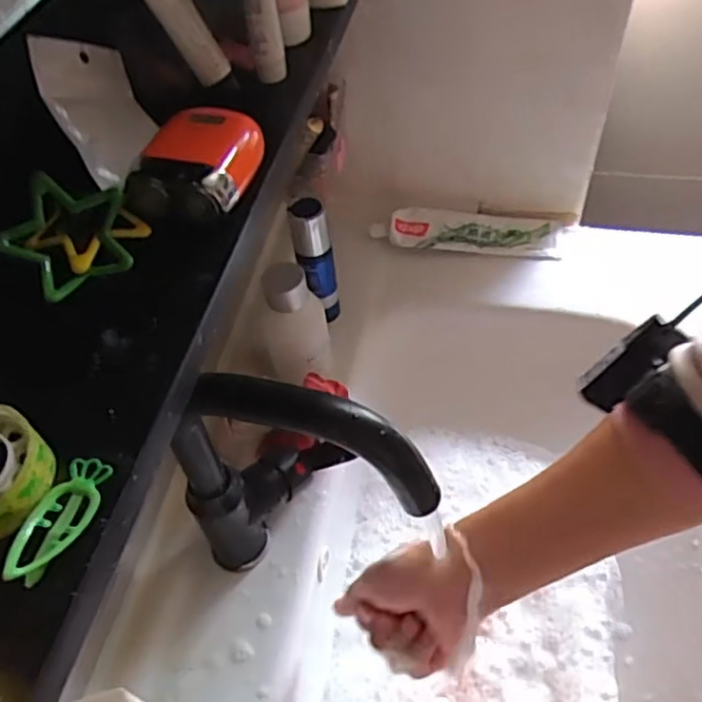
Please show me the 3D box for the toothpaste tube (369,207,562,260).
[{"bbox_3d":[0.122,-0.130,0.715,0.197,0.023,0.055,3,52,8],"label":"toothpaste tube"}]

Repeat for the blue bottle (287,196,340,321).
[{"bbox_3d":[-0.033,-0.082,0.615,0.033,0.129,0.030,-12,52,-3],"label":"blue bottle"}]

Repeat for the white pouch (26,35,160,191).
[{"bbox_3d":[-0.120,-0.117,0.327,0.009,0.074,0.058,-22,7,32],"label":"white pouch"}]

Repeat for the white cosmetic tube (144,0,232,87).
[{"bbox_3d":[-0.086,-0.168,0.339,0.013,0.062,0.027,2,44,49],"label":"white cosmetic tube"}]

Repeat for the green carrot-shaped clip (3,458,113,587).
[{"bbox_3d":[-0.094,0.054,0.211,0.019,0.007,0.046,6,39,10],"label":"green carrot-shaped clip"}]

